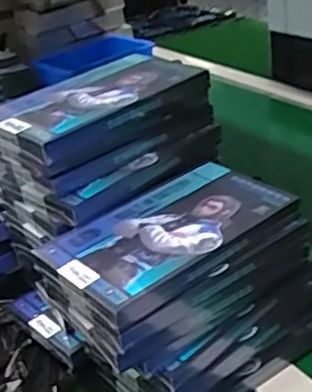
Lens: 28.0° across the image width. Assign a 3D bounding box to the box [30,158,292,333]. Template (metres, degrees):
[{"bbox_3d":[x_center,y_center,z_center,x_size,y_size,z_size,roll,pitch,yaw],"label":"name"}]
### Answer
[{"bbox_3d":[0.010,0.024,0.435,0.165,0.016,0.092,-25,33,-31],"label":"box"}]

